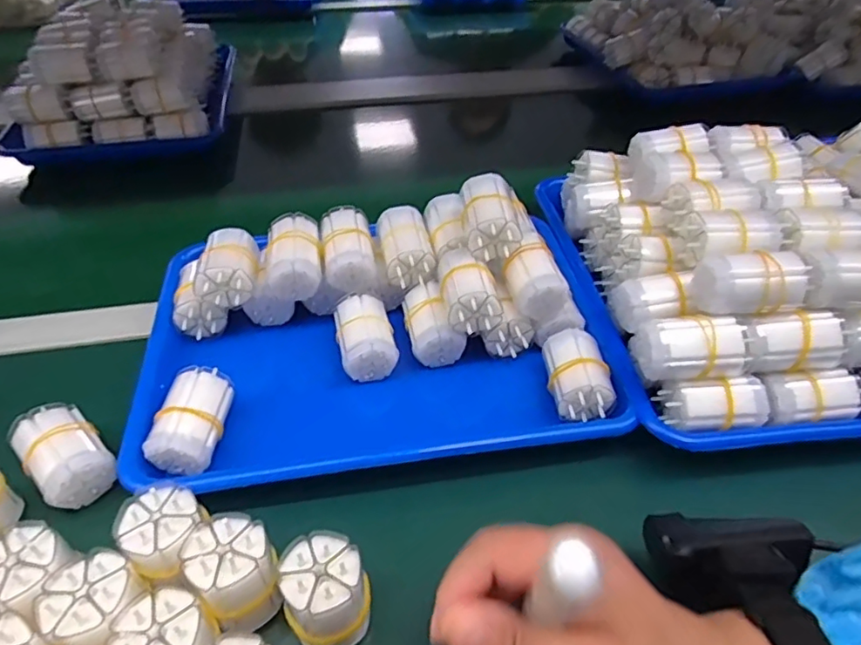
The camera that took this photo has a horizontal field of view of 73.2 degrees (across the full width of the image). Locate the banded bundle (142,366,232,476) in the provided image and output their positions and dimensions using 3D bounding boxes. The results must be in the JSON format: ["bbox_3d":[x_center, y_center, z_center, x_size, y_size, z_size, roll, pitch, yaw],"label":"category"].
[{"bbox_3d":[-0.149,0.060,0.367,0.037,0.031,0.066,7,43,7],"label":"banded bundle"}]

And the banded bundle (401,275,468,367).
[{"bbox_3d":[0.001,0.000,0.438,0.037,0.040,0.056,-8,43,-10],"label":"banded bundle"}]

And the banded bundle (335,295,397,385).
[{"bbox_3d":[-0.049,0.011,0.431,0.039,0.032,0.056,-12,44,-13],"label":"banded bundle"}]

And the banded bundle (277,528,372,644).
[{"bbox_3d":[-0.050,0.136,0.286,0.038,0.055,0.043,-13,44,-15],"label":"banded bundle"}]

